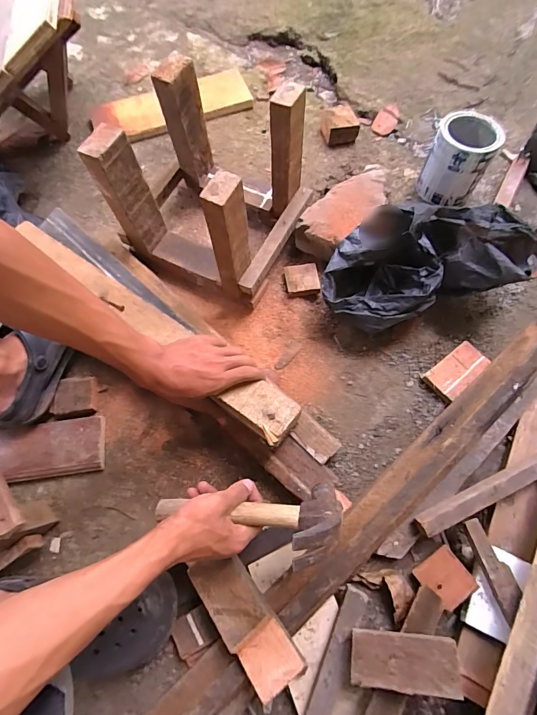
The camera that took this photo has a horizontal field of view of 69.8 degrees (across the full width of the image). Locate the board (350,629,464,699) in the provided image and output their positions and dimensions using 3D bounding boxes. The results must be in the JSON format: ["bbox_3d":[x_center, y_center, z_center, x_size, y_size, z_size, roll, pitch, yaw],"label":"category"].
[{"bbox_3d":[0.153,0.347,0.438,0.115,0.010,0.055,-5,50,15],"label":"board"}]

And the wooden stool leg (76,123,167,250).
[{"bbox_3d":[-0.223,-0.256,0.609,0.048,0.199,0.066,27,74,12],"label":"wooden stool leg"}]

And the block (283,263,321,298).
[{"bbox_3d":[0.061,-0.143,0.708,0.060,0.022,0.060,-7,70,1],"label":"block"}]

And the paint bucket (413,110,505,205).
[{"bbox_3d":[0.357,-0.374,0.732,0.107,0.131,0.128,29,74,13],"label":"paint bucket"}]

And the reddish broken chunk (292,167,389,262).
[{"bbox_3d":[0.148,-0.266,0.723,0.111,0.079,0.200,35,76,14],"label":"reddish broken chunk"}]

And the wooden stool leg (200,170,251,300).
[{"bbox_3d":[-0.058,-0.168,0.596,0.046,0.247,0.057,18,72,9],"label":"wooden stool leg"}]

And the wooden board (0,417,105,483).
[{"bbox_3d":[-0.433,0.158,0.609,0.346,0.020,0.084,-8,70,0],"label":"wooden board"}]

